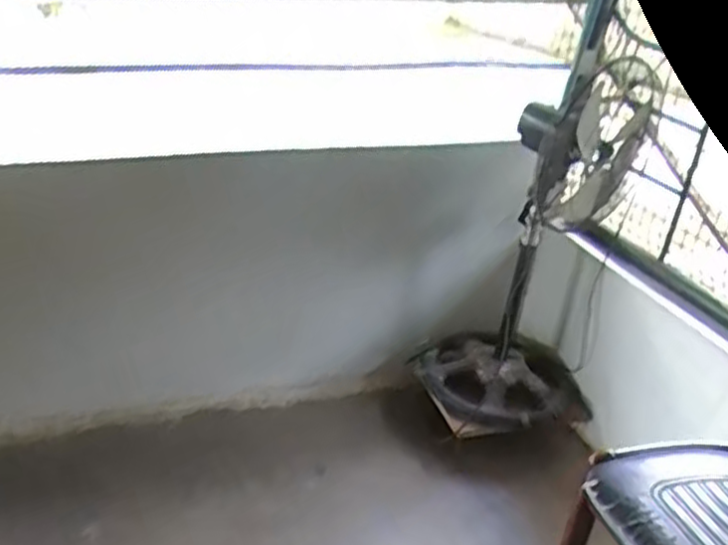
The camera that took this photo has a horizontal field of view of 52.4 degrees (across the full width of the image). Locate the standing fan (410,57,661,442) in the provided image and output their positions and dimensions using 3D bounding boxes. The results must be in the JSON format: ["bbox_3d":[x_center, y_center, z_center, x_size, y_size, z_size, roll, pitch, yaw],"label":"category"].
[{"bbox_3d":[0.429,-0.042,1.903,0.467,0.871,0.480,12,29,11],"label":"standing fan"}]

